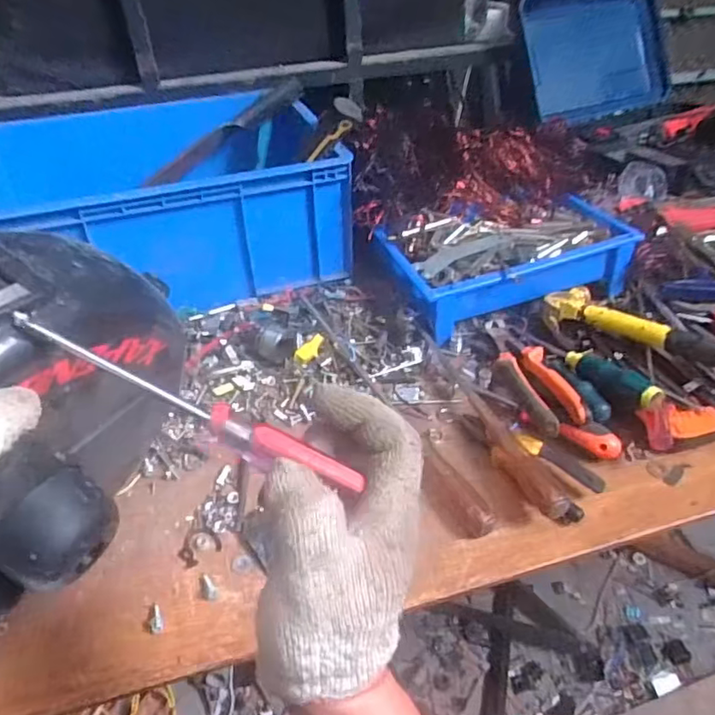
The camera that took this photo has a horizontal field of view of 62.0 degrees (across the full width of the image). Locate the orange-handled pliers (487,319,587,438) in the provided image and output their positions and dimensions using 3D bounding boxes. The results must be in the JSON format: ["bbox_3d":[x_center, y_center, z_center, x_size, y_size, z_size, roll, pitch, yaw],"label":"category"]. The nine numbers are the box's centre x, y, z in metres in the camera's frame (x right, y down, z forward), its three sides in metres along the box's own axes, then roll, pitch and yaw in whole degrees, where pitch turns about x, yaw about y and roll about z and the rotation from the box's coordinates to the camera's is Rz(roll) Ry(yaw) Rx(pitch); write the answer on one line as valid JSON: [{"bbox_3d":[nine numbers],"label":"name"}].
[{"bbox_3d":[0.187,0.013,0.656,0.056,0.038,0.205,-8,39,-8],"label":"orange-handled pliers"}]

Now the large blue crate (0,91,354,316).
[{"bbox_3d":[-0.283,-0.233,0.844,0.455,0.186,0.355,-15,41,-16],"label":"large blue crate"}]

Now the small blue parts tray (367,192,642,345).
[{"bbox_3d":[0.196,-0.138,0.795,0.308,0.070,0.182,-12,40,-12],"label":"small blue parts tray"}]

